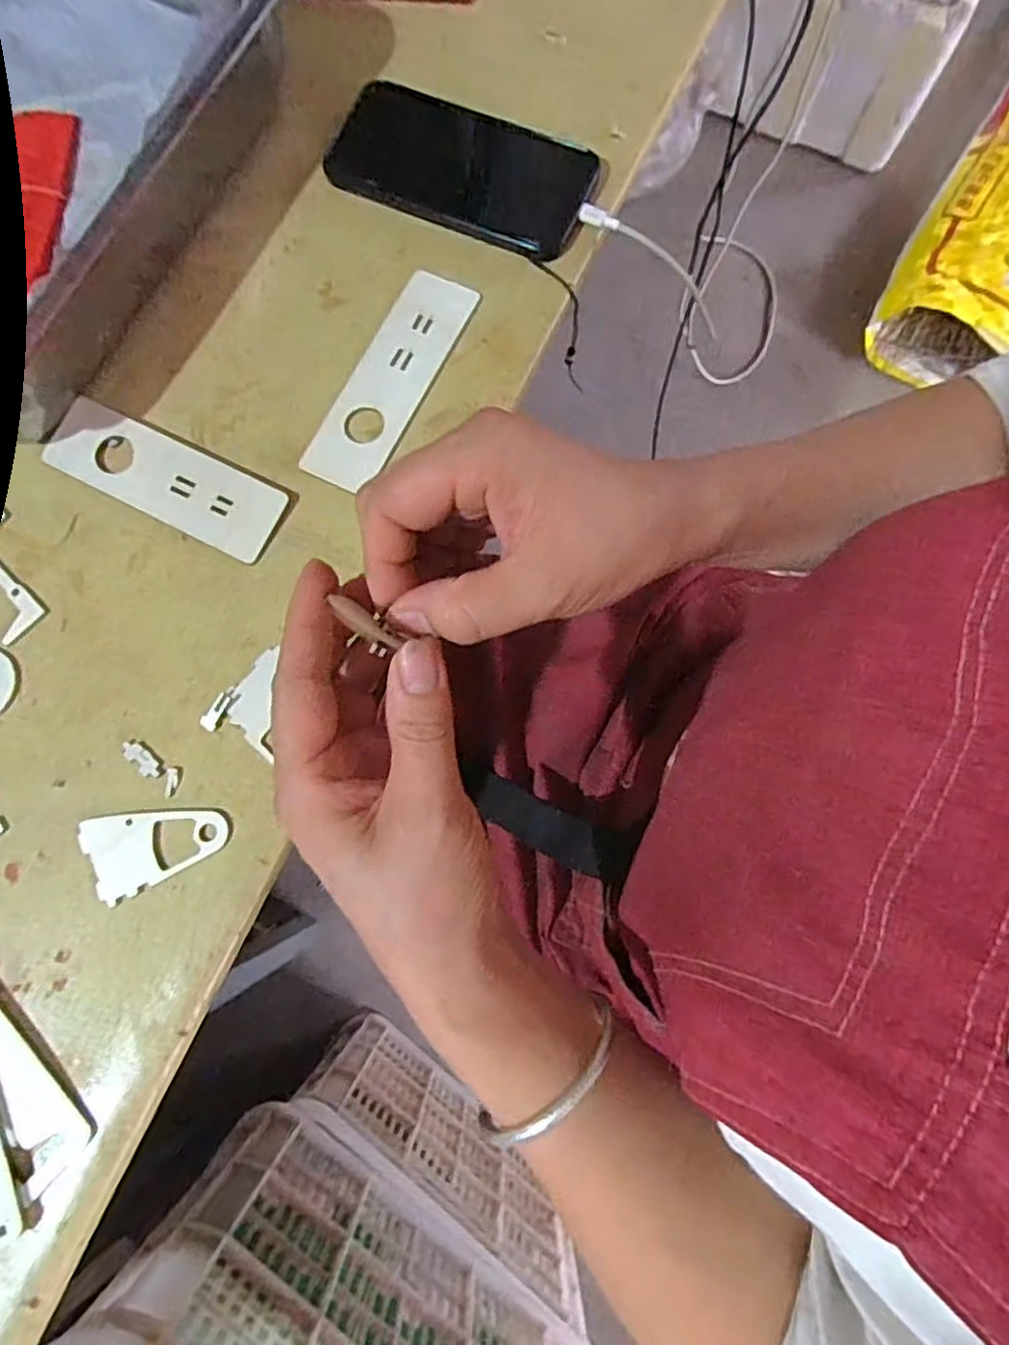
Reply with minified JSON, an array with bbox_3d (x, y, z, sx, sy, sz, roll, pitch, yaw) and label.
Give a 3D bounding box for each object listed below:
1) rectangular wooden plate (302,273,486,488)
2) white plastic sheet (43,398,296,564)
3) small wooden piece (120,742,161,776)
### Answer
[{"bbox_3d":[-0.066,-0.173,0.392,0.042,0.006,0.145,27,80,7],"label":"rectangular wooden plate"},{"bbox_3d":[-0.194,-0.113,0.383,0.144,0.005,0.047,26,80,7],"label":"white plastic sheet"},{"bbox_3d":[-0.190,0.045,0.349,0.026,0.004,0.010,40,82,7],"label":"small wooden piece"}]

